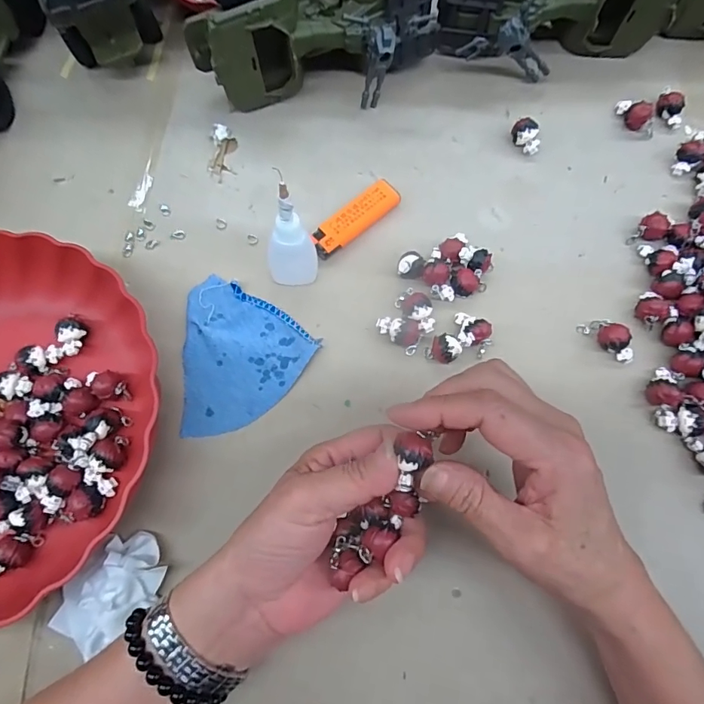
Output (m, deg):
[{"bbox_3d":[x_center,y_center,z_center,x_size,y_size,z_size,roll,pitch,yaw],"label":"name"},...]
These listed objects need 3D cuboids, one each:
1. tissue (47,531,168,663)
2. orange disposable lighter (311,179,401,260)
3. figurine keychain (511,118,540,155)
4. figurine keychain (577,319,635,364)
[{"bbox_3d":[-0.145,0.143,0.276,0.044,0.026,0.071,39,77,11],"label":"tissue"},{"bbox_3d":[0.003,-0.104,0.363,0.082,0.011,0.023,-41,77,-11],"label":"orange disposable lighter"},{"bbox_3d":[0.144,-0.179,0.384,0.020,0.016,0.026,-3,73,-1],"label":"figurine keychain"},{"bbox_3d":[0.184,-0.011,0.326,0.040,0.016,0.018,43,78,12],"label":"figurine keychain"}]

